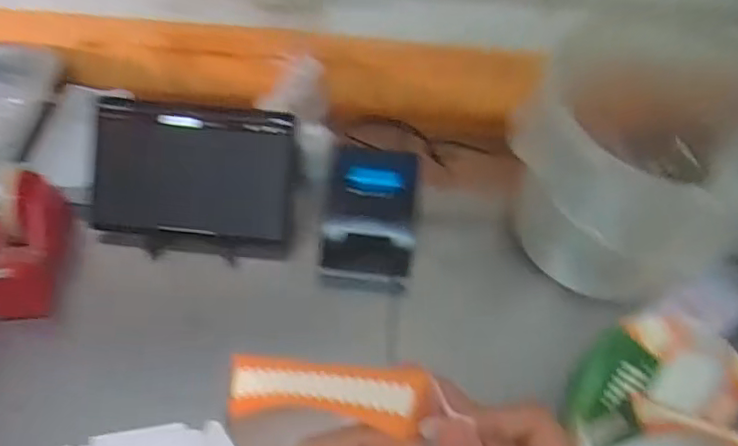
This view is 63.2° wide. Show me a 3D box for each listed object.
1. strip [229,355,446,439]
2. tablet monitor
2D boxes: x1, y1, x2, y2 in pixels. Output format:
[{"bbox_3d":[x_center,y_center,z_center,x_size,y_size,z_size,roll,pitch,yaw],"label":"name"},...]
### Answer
[{"bbox_3d":[-0.019,0.086,0.304,0.109,0.011,0.031,-1,55,15],"label":"strip"},{"bbox_3d":[-0.208,-0.052,0.723,0.234,0.021,0.176,4,96,-4],"label":"tablet monitor"}]

